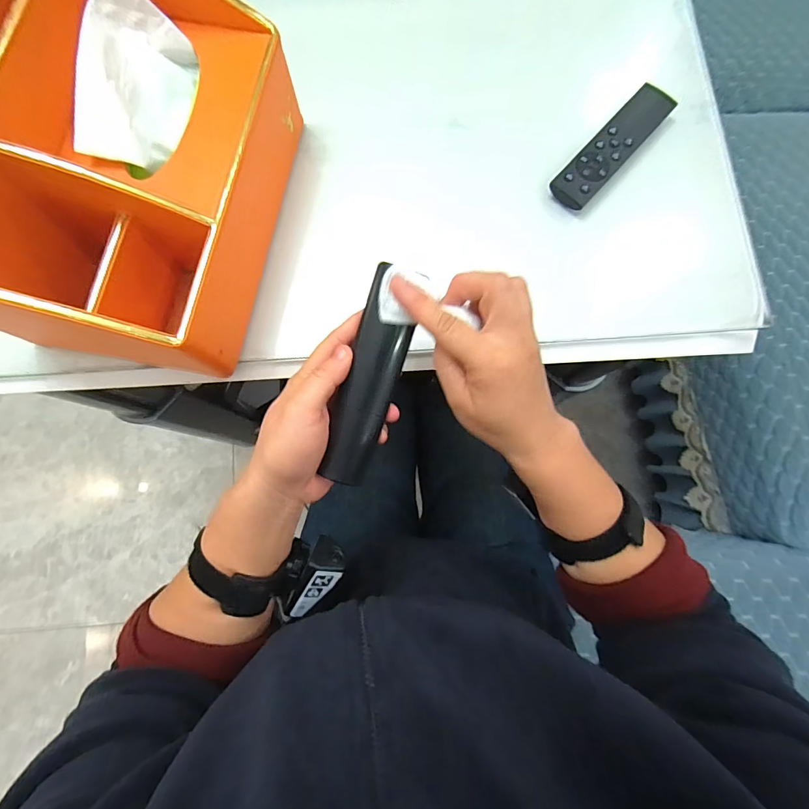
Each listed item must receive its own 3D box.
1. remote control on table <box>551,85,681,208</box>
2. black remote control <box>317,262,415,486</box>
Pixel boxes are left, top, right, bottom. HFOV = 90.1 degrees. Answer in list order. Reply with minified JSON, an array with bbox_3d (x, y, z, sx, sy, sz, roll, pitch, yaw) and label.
[{"bbox_3d":[0.197,-0.244,0.377,0.036,0.010,0.152,41,82,7],"label":"remote control on table"},{"bbox_3d":[-0.024,-0.016,0.282,0.038,0.014,0.148,16,96,3],"label":"black remote control"}]

